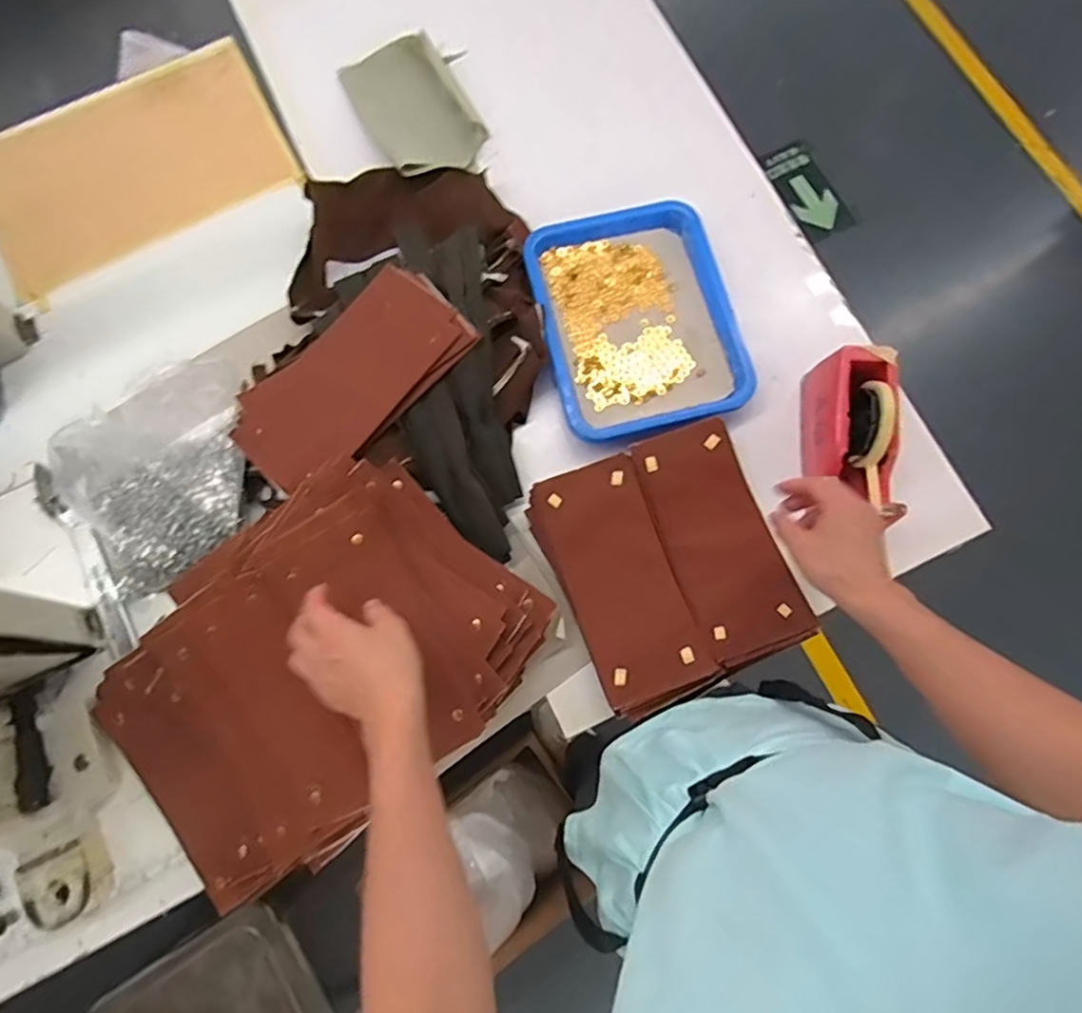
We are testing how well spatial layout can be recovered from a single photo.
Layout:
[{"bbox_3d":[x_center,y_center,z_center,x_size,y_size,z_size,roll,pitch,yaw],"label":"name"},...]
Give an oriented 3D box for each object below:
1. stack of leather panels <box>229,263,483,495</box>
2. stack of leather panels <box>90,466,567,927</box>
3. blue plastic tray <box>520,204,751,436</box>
[{"bbox_3d":[-0.211,-0.143,0.708,0.135,0.024,0.277,43,80,8],"label":"stack of leather panels"},{"bbox_3d":[-0.233,0.172,0.652,0.423,0.083,0.301,-44,81,-9],"label":"stack of leather panels"},{"bbox_3d":[0.113,-0.230,0.763,0.223,0.030,0.289,-14,78,-4],"label":"blue plastic tray"}]

